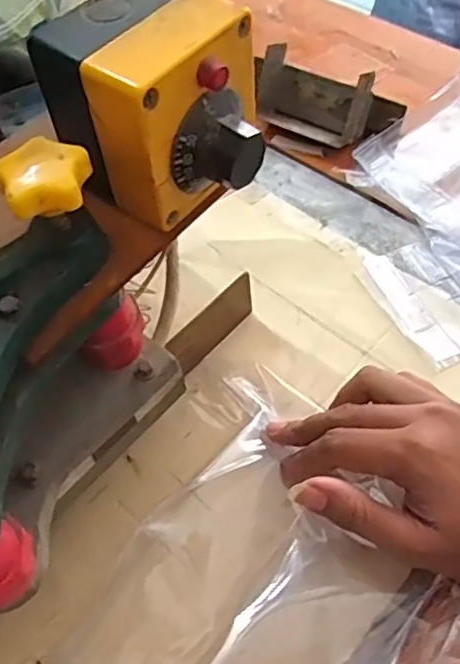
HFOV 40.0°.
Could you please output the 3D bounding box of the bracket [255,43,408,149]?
[{"bbox_3d":[0.080,-0.203,0.561,0.141,0.057,0.055,31,64,19],"label":"bracket"}]

